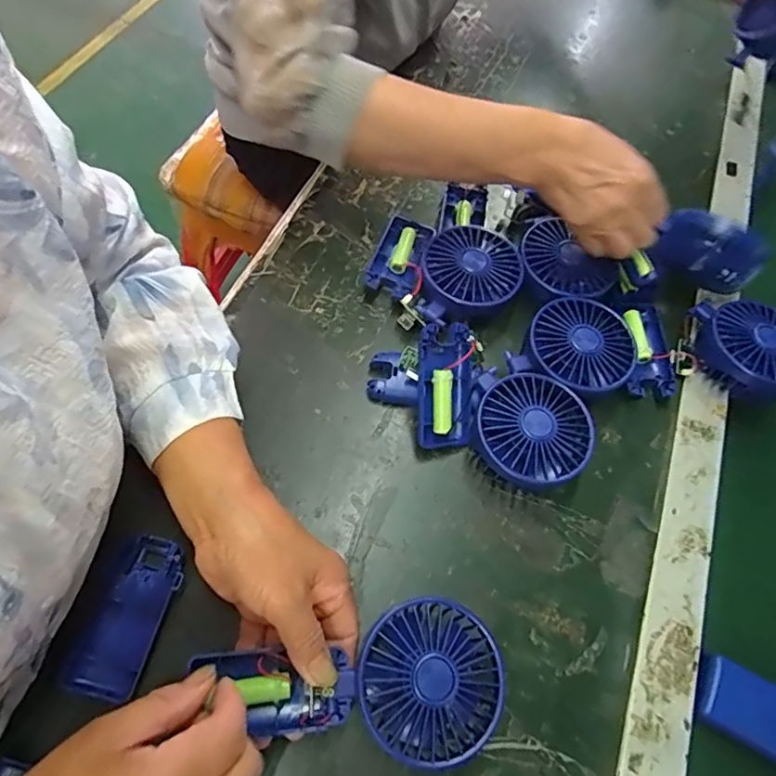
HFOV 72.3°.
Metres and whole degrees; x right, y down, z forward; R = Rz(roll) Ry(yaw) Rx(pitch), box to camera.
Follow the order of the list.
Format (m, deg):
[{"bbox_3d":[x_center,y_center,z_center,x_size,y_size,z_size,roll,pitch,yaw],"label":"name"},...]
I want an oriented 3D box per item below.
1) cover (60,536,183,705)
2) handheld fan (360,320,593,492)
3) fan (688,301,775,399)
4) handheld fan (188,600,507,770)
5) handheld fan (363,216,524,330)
[{"bbox_3d":[-0.167,0.147,0.345,0.045,0.013,0.095,13,63,3],"label":"cover"},{"bbox_3d":[0.067,0.013,0.415,0.178,0.054,0.089,28,64,10],"label":"handheld fan"},{"bbox_3d":[0.310,-0.037,0.462,0.084,0.044,0.102,-30,69,-17],"label":"fan"},{"bbox_3d":[-0.017,0.177,0.318,0.168,0.032,0.081,-3,63,-3],"label":"handheld fan"},{"bbox_3d":[0.046,-0.104,0.483,0.133,0.044,0.106,26,64,9],"label":"handheld fan"}]

